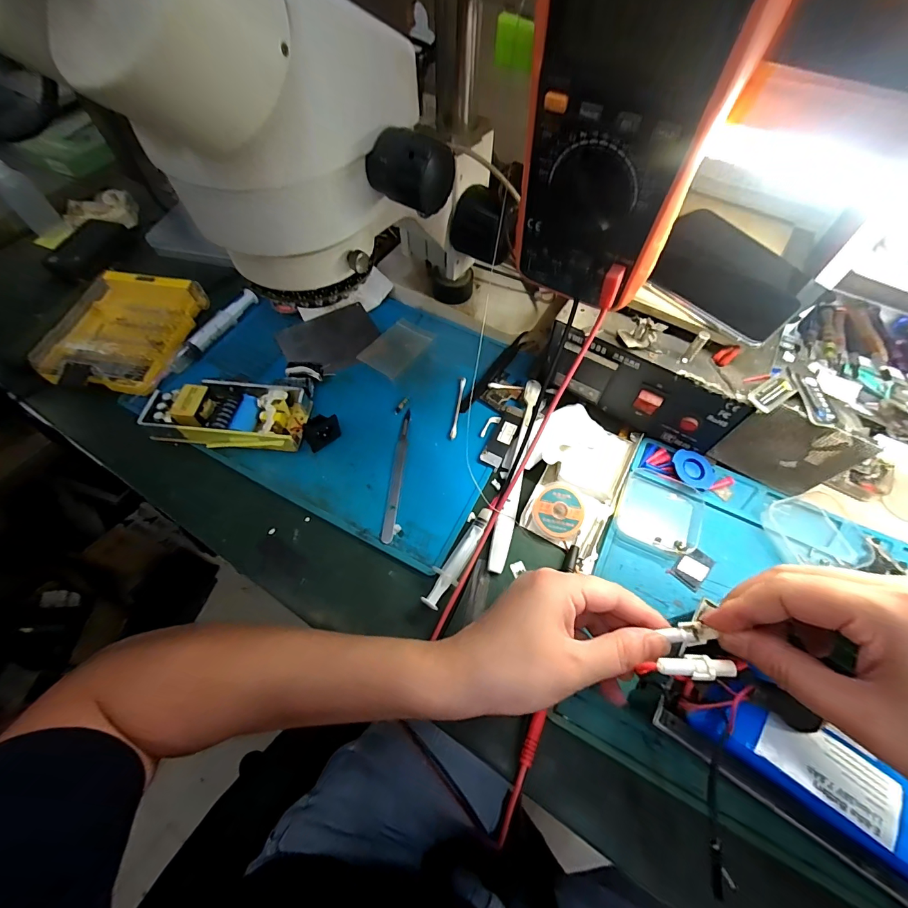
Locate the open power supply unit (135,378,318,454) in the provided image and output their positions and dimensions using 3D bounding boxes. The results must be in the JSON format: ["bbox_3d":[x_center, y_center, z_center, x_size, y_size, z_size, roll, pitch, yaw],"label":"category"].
[{"bbox_3d":[-0.203,-0.037,0.365,0.130,0.033,0.063,6,62,4],"label":"open power supply unit"}]

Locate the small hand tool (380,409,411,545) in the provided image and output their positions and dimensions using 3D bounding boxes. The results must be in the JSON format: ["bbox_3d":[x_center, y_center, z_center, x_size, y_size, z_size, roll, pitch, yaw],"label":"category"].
[{"bbox_3d":[-0.049,0.015,0.348,0.010,0.004,0.125,3,62,3],"label":"small hand tool"}]

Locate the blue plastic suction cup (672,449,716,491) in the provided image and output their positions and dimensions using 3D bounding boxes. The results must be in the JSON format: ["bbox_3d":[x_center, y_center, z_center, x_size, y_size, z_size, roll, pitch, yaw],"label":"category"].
[{"bbox_3d":[0.208,0.014,0.348,0.039,0.013,0.031,19,64,11],"label":"blue plastic suction cup"}]

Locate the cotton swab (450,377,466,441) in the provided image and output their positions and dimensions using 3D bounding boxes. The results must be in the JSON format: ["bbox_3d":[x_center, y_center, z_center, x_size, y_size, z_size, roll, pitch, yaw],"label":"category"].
[{"bbox_3d":[0.004,-0.045,0.381,0.006,0.004,0.070,9,62,5],"label":"cotton swab"}]

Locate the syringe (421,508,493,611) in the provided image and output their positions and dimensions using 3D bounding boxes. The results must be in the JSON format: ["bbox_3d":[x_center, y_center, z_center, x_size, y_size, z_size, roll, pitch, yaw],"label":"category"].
[{"bbox_3d":[0.004,0.078,0.309,0.019,0.011,0.087,28,66,15],"label":"syringe"}]

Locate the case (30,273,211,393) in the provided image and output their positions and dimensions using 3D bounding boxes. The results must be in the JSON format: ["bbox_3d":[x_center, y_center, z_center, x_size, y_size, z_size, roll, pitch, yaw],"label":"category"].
[{"bbox_3d":[-0.342,-0.129,0.412,0.118,0.032,0.152,5,62,4],"label":"case"}]

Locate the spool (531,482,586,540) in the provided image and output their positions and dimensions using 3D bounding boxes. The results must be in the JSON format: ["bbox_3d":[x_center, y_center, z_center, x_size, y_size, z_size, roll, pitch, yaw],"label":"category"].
[{"bbox_3d":[0.086,0.044,0.325,0.039,0.015,0.045,31,66,16],"label":"spool"}]

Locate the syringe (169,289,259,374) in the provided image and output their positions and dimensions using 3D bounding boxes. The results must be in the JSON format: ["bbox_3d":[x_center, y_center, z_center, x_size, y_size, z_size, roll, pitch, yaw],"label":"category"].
[{"bbox_3d":[-0.255,-0.133,0.422,0.021,0.013,0.120,26,65,14],"label":"syringe"}]

